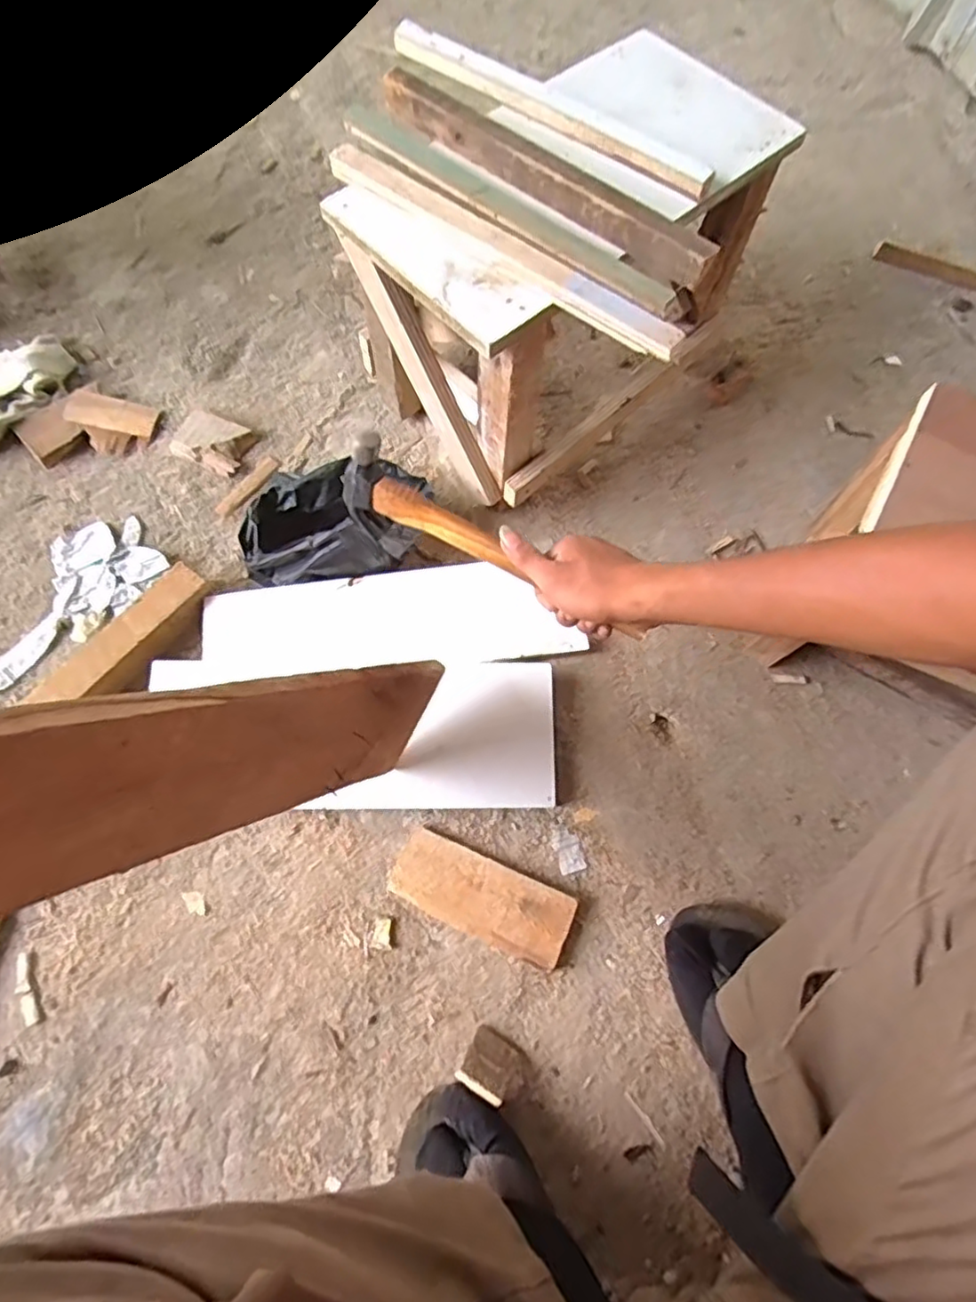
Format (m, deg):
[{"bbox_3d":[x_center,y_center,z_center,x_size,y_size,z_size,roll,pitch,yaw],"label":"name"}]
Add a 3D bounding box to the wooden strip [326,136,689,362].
[{"bbox_3d":[0.007,-0.340,0.549,0.357,0.022,0.033,36,71,12],"label":"wooden strip"}]

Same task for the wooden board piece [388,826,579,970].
[{"bbox_3d":[-0.005,0.231,0.611,0.169,0.016,0.065,23,69,7],"label":"wooden board piece"}]

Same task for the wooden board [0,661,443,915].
[{"bbox_3d":[-0.182,0.074,0.379,0.021,0.492,0.119,32,106,22],"label":"wooden board"}]

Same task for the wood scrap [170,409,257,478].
[{"bbox_3d":[-0.340,-0.259,0.803,0.083,0.021,0.069,23,69,7],"label":"wood scrap"}]

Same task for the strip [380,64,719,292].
[{"bbox_3d":[0.042,-0.425,0.572,0.358,0.029,0.026,39,72,13],"label":"strip"}]

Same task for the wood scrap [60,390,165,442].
[{"bbox_3d":[-0.467,-0.294,0.805,0.103,0.009,0.046,10,67,-12],"label":"wood scrap"}]

